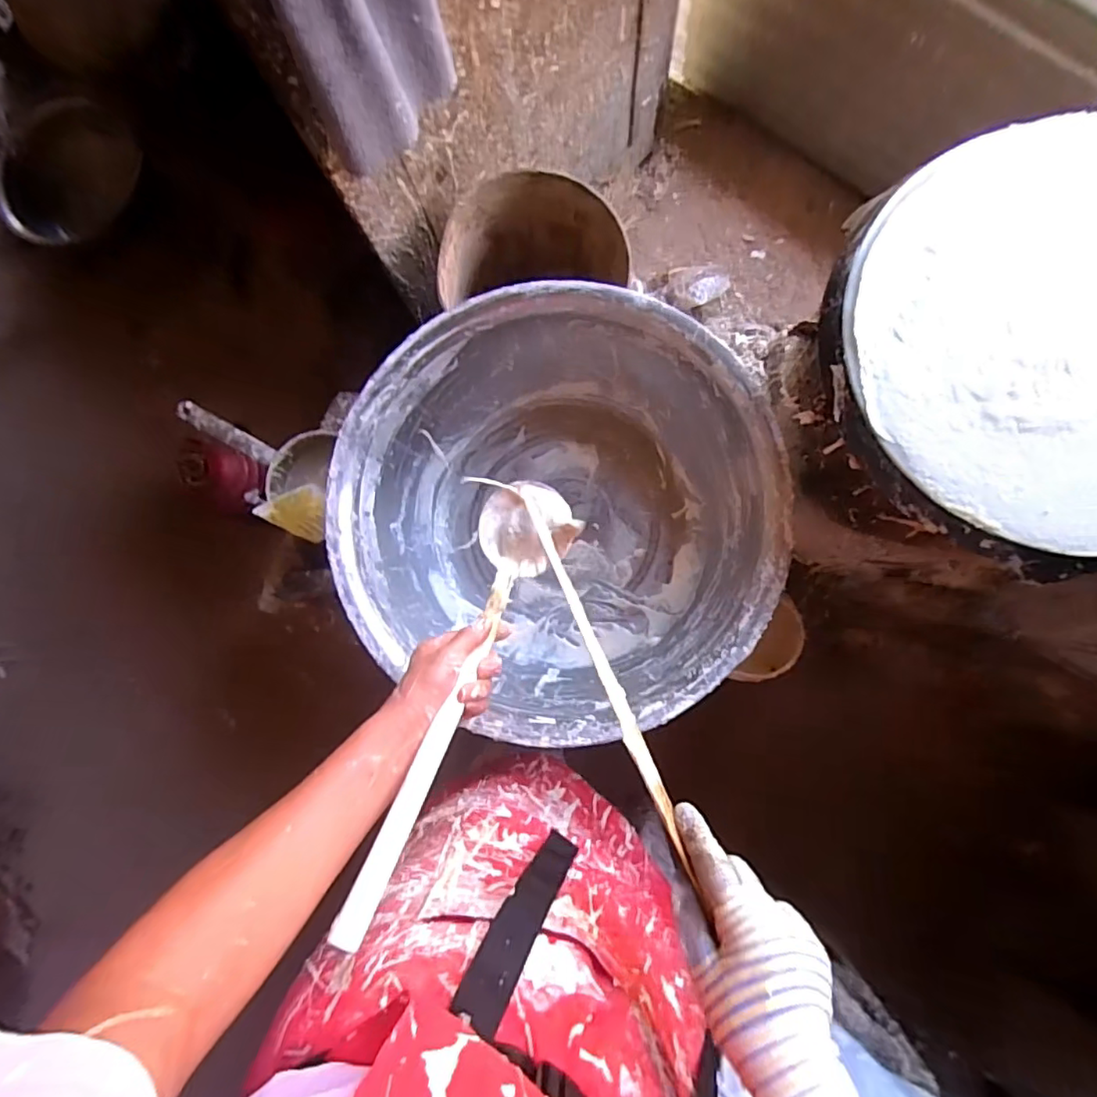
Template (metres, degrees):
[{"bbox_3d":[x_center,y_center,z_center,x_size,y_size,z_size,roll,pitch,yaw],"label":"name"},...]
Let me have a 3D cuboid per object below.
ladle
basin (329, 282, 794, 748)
[{"bbox_3d":[-0.060,0.098,0.482,0.090,0.064,0.399,16,50,3],"label":"ladle"},{"bbox_3d":[0.011,-0.054,0.727,0.494,0.202,0.476,0,88,2],"label":"basin"}]

